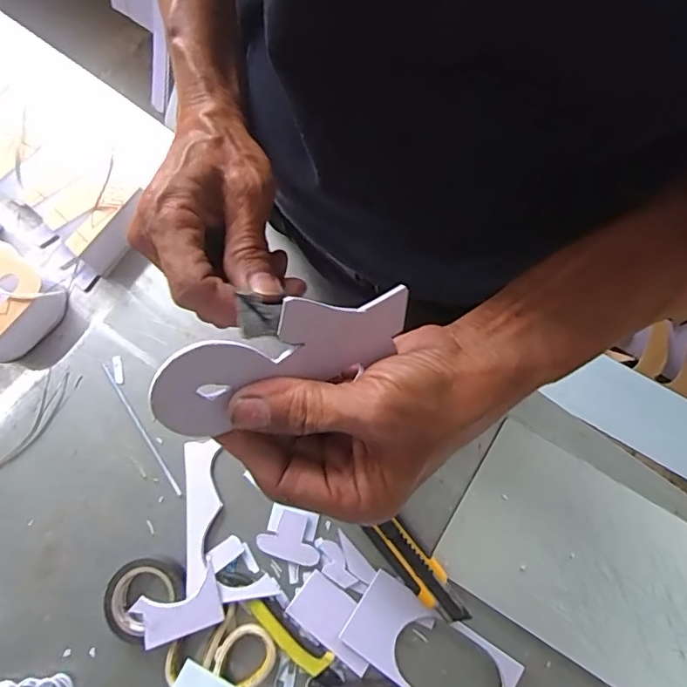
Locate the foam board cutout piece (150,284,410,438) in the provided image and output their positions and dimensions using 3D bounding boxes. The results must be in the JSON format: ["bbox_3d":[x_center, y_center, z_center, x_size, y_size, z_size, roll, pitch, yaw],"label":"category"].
[{"bbox_3d":[-0.024,0.004,0.224,0.113,0.043,0.004,-26,33,-10],"label":"foam board cutout piece"}]

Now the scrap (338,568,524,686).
[{"bbox_3d":[0.066,0.235,0.394,0.127,0.008,0.062,33,78,9],"label":"scrap"}]

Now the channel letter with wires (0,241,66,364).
[{"bbox_3d":[-0.294,-0.032,0.453,0.066,0.048,0.083,37,79,10],"label":"channel letter with wires"}]

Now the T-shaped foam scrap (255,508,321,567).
[{"bbox_3d":[-0.042,0.156,0.417,0.050,0.005,0.039,21,77,7],"label":"T-shaped foam scrap"}]

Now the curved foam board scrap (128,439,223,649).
[{"bbox_3d":[-0.129,0.152,0.411,0.059,0.007,0.145,-3,67,-8],"label":"curved foam board scrap"}]

